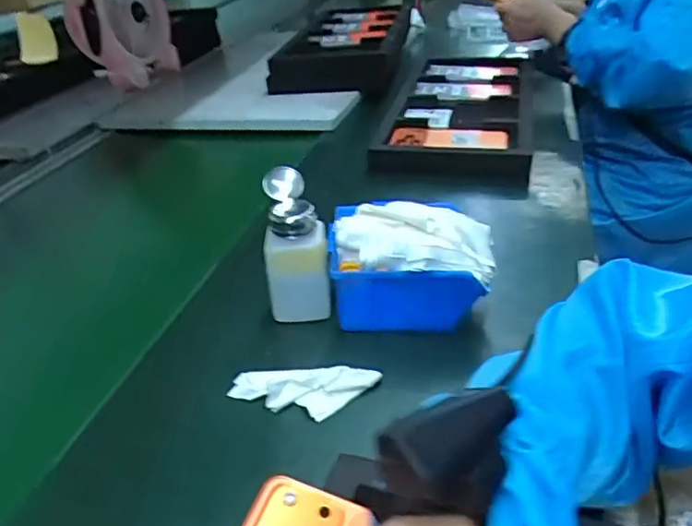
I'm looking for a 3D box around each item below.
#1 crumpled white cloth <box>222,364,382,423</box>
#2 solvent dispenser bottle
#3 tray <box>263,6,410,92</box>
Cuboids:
[{"bbox_3d":[-0.033,0.098,0.452,0.112,0.015,0.044,-1,32,9],"label":"crumpled white cloth"},{"bbox_3d":[-0.046,-0.015,0.512,0.054,0.122,0.061,-10,32,-5],"label":"solvent dispenser bottle"},{"bbox_3d":[-0.009,-0.408,1.104,0.220,0.074,0.317,1,34,12],"label":"tray"}]

